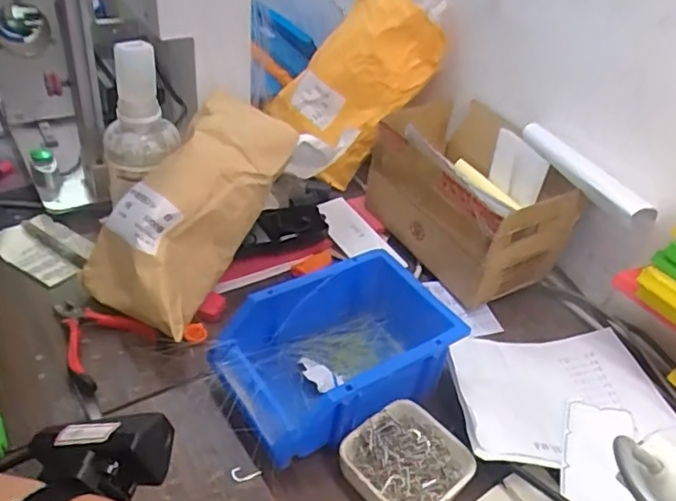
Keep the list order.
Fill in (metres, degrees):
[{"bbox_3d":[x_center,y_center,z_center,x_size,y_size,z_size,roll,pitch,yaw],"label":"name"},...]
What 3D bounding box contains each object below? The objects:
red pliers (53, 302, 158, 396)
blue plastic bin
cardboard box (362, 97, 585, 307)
[{"bbox_3d":[-0.223,0.077,0.525,0.094,0.019,0.074,25,43,20],"label":"red pliers"},{"bbox_3d":[-0.003,0.086,0.497,0.185,0.075,0.125,-20,47,-28],"label":"blue plastic bin"},{"bbox_3d":[0.141,-0.066,0.651,0.147,0.117,0.216,-19,46,-27],"label":"cardboard box"}]

